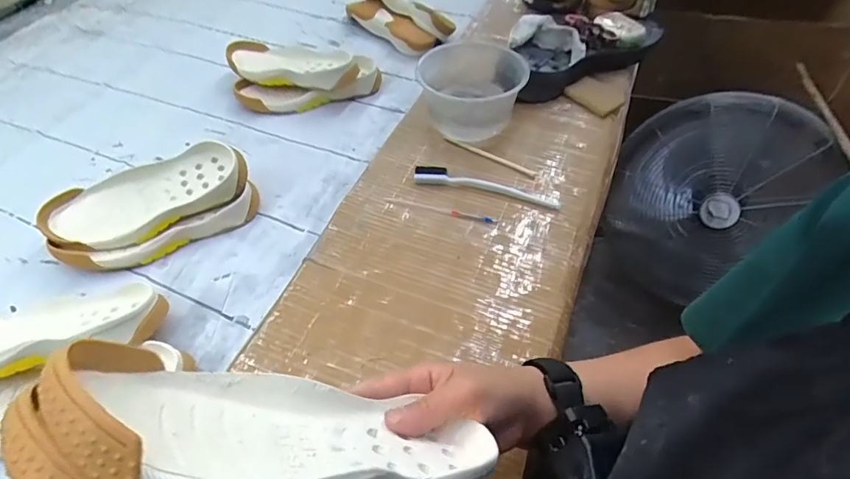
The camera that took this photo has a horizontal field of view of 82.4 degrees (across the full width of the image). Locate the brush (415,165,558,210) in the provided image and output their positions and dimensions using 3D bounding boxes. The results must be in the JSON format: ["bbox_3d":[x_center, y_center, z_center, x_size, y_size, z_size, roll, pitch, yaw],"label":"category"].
[{"bbox_3d":[0.070,-0.064,0.559,0.168,0.017,0.019,10,51,9],"label":"brush"}]

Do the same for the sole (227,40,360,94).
[{"bbox_3d":[-0.206,-0.270,0.743,0.210,0.039,0.081,15,52,13],"label":"sole"}]

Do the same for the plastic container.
[{"bbox_3d":[0.065,-0.188,0.619,0.132,0.077,0.128,-6,50,-5],"label":"plastic container"}]

